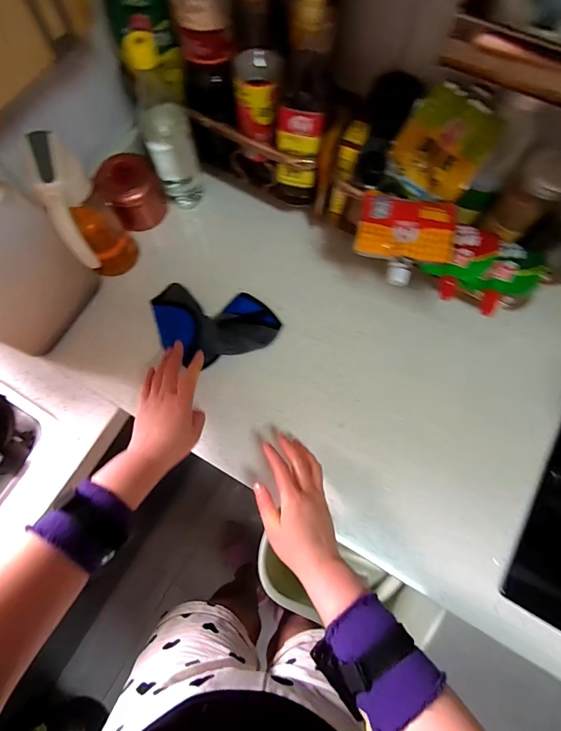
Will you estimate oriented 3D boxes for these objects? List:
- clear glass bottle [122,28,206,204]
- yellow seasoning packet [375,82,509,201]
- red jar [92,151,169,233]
[{"bbox_3d":[-0.167,-0.341,0.542,0.066,0.248,0.055,-23,75,-5],"label":"clear glass bottle"},{"bbox_3d":[0.201,-0.270,0.468,0.113,0.123,0.025,37,39,18],"label":"yellow seasoning packet"},{"bbox_3d":[-0.244,-0.281,0.604,0.096,0.094,0.091,0,72,0],"label":"red jar"}]

